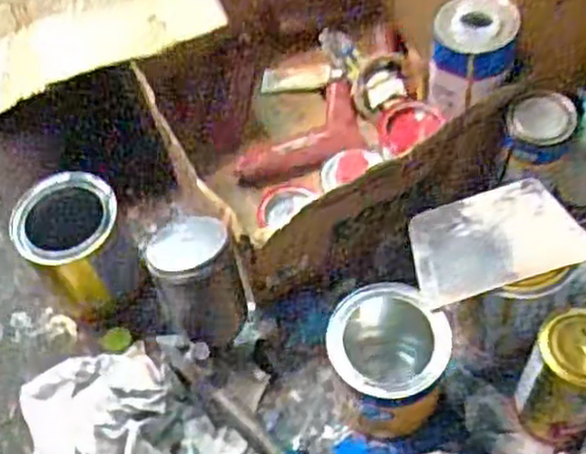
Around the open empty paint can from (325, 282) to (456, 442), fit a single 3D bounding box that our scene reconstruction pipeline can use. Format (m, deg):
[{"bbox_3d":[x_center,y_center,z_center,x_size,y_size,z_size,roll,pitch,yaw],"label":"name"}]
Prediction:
[{"bbox_3d":[0.087,0.121,0.707,0.102,0.128,0.100,-2,57,3],"label":"open empty paint can"}]

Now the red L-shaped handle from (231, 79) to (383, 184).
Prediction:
[{"bbox_3d":[0.006,-0.111,0.936,0.172,0.030,0.117,-21,58,-9],"label":"red L-shaped handle"}]

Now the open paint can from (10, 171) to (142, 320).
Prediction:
[{"bbox_3d":[-0.222,0.026,0.817,0.100,0.137,0.106,-2,57,3],"label":"open paint can"}]

